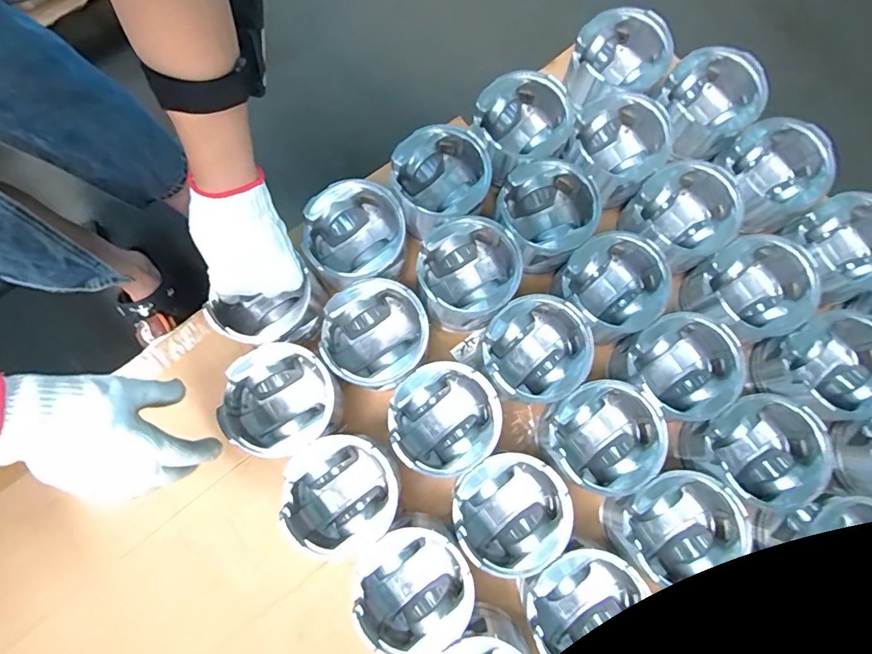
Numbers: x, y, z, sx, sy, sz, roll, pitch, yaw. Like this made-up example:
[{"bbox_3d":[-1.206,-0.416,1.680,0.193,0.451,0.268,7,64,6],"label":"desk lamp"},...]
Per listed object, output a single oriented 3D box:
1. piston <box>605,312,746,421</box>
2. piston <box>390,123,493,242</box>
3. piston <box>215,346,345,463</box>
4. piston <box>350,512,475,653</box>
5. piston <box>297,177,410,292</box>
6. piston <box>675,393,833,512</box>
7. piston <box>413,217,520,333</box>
[{"bbox_3d":[0.255,0.046,0.514,0.109,0.079,0.103,0,78,0],"label":"piston"},{"bbox_3d":[0.006,-0.164,0.544,0.107,0.073,0.097,-14,78,-3],"label":"piston"},{"bbox_3d":[-0.160,0.081,0.506,0.104,0.097,0.105,0,78,0],"label":"piston"},{"bbox_3d":[-0.023,0.249,0.470,0.109,0.081,0.113,-29,80,-6],"label":"piston"},{"bbox_3d":[-0.088,-0.098,0.530,0.107,0.072,0.107,-14,78,-4],"label":"piston"},{"bbox_3d":[0.327,0.132,0.500,0.118,0.079,0.109,0,78,0],"label":"piston"},{"bbox_3d":[0.035,-0.057,0.533,0.106,0.082,0.107,0,78,0],"label":"piston"}]

